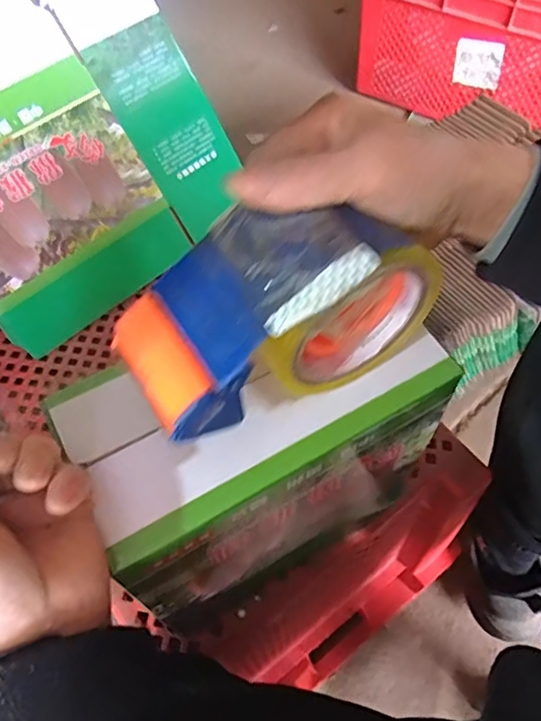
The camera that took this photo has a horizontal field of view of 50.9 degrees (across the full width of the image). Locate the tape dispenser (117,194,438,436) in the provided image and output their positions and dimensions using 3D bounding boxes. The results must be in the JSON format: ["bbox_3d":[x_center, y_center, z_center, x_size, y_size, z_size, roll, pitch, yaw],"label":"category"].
[{"bbox_3d":[0.003,-0.028,0.299,0.158,0.098,0.076,-24,61,-15],"label":"tape dispenser"}]

